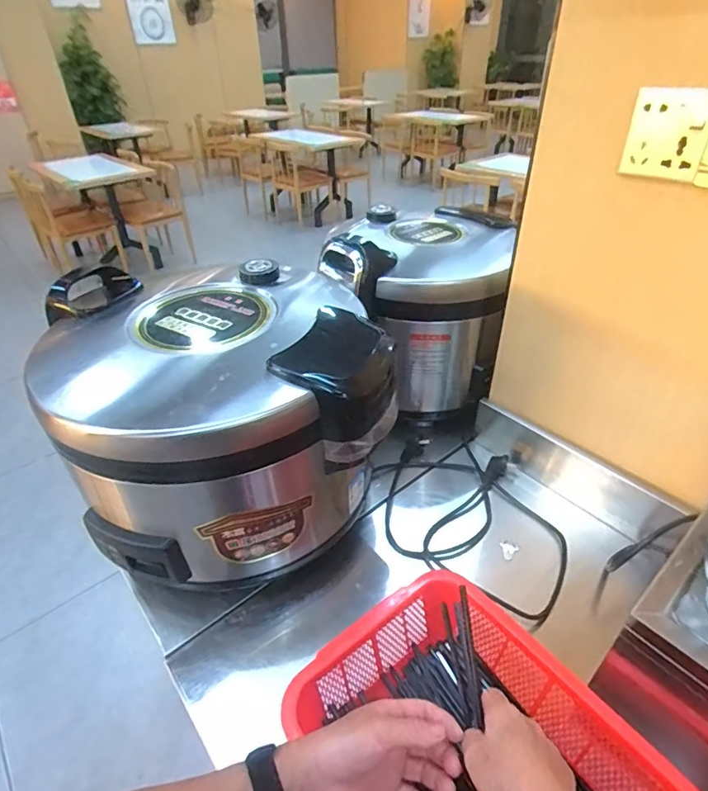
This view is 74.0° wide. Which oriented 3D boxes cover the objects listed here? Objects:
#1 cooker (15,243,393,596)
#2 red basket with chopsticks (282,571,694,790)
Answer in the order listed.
[{"bbox_3d":[-0.226,0.032,0.725,0.379,0.343,0.491,-23,42,-26],"label":"cooker"},{"bbox_3d":[0.119,0.368,0.459,0.258,0.101,0.336,-26,43,-29],"label":"red basket with chopsticks"}]

